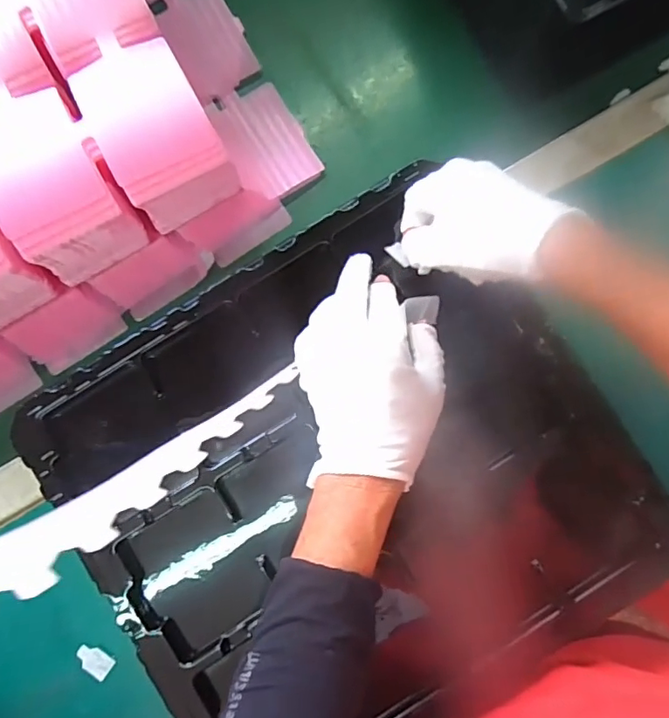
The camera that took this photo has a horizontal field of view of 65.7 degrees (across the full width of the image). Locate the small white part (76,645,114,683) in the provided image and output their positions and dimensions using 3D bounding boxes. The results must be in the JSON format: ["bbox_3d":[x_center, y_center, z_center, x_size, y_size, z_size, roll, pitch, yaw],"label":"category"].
[{"bbox_3d":[-0.184,0.232,0.399,0.029,0.004,0.017,44,66,2],"label":"small white part"}]

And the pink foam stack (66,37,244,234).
[{"bbox_3d":[-0.130,-0.161,0.391,0.078,0.081,0.118,-30,86,-2],"label":"pink foam stack"}]

